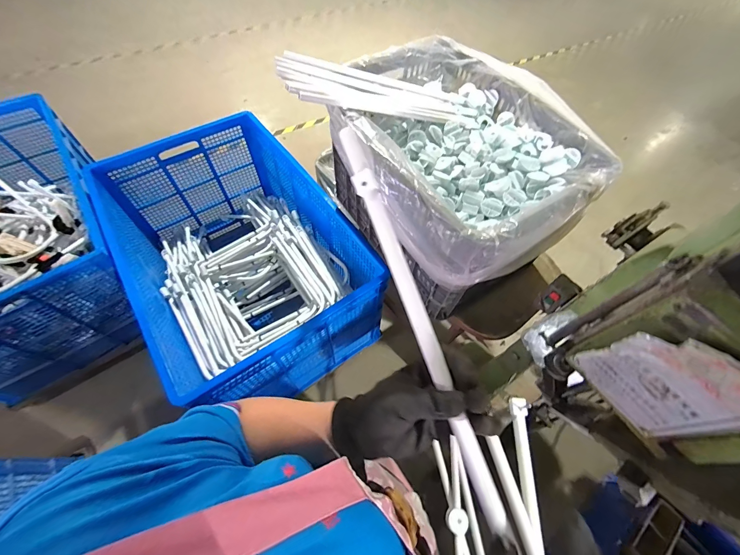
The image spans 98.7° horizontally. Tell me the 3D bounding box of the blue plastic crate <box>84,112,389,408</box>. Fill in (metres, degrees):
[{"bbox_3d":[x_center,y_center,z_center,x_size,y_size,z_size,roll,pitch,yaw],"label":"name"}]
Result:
[{"bbox_3d":[-0.506,-0.078,1.322,0.702,0.574,1.132,-32,67,-19],"label":"blue plastic crate"}]

